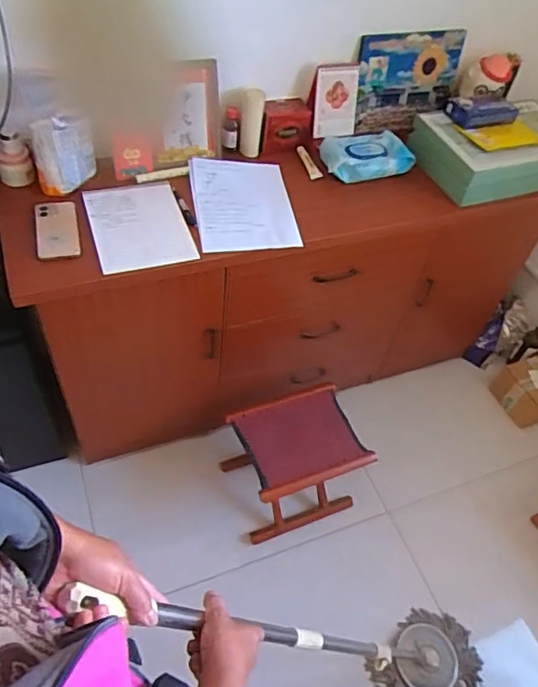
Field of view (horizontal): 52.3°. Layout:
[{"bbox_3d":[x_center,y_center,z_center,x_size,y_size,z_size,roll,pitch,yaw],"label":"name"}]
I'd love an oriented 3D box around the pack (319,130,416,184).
[{"bbox_3d":[0.229,-0.445,1.304,0.207,0.053,0.126,-8,53,-9],"label":"pack"}]

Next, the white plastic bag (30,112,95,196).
[{"bbox_3d":[-0.413,-0.379,1.095,0.120,0.147,0.058,-14,54,-13],"label":"white plastic bag"}]

